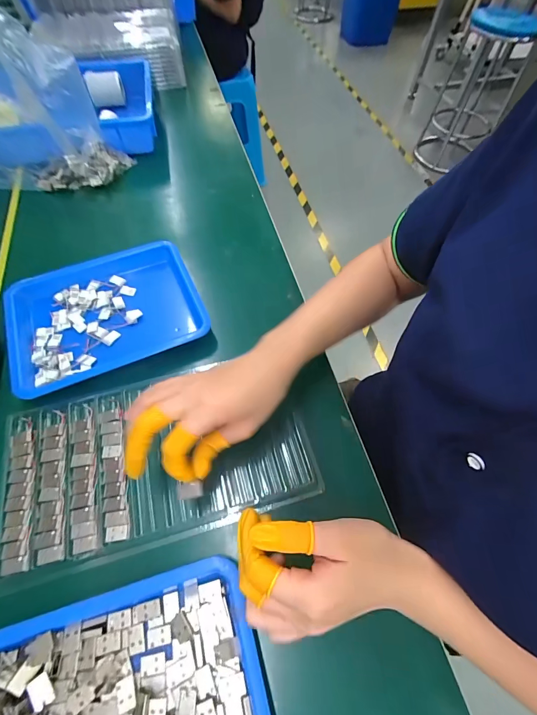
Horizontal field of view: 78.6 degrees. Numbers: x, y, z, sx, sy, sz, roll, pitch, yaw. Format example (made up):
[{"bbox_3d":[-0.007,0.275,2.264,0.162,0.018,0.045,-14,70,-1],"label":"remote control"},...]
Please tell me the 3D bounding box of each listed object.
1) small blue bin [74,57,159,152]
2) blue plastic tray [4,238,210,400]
[{"bbox_3d":[-0.265,-0.468,0.617,0.119,0.081,0.234,-17,62,-12],"label":"small blue bin"},{"bbox_3d":[-0.198,-0.056,0.400,0.217,0.025,0.172,-21,62,-14],"label":"blue plastic tray"}]

